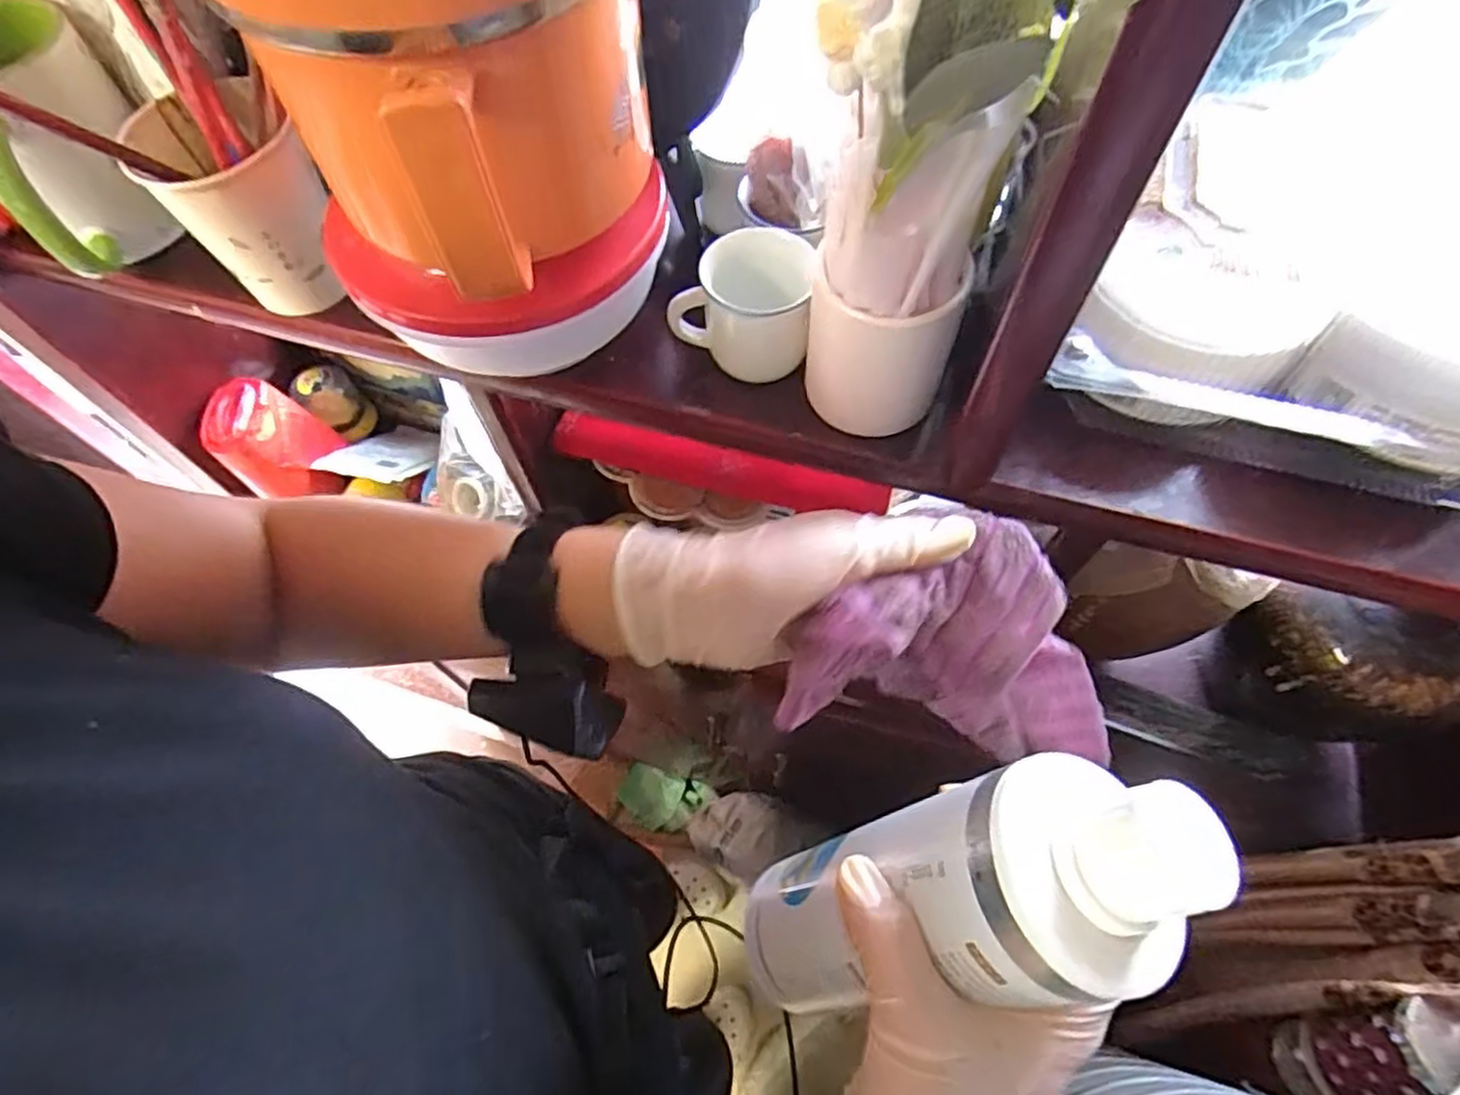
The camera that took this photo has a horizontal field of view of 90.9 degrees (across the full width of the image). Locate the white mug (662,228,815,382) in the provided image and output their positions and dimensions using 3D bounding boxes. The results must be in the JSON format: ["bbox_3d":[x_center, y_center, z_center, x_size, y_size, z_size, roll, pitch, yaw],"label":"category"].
[{"bbox_3d":[0.007,-0.115,0.345,0.066,0.049,0.047,7,63,5],"label":"white mug"}]

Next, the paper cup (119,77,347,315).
[{"bbox_3d":[-0.235,-0.166,0.355,0.065,0.084,0.071,-31,66,-14],"label":"paper cup"}]

